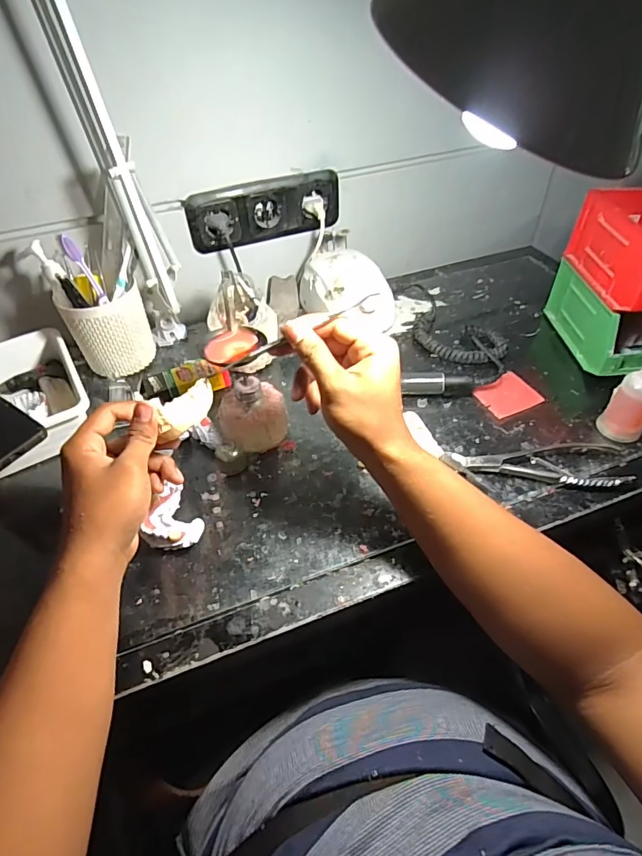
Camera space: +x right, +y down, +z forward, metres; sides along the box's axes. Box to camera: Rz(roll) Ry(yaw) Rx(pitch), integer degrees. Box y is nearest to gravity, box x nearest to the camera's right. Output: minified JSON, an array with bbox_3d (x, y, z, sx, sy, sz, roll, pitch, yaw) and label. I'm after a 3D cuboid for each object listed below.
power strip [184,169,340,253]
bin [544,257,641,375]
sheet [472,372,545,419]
[{"bbox_3d":[-0.074,-0.304,0.660,0.221,0.080,0.035,-19,48,-15],"label":"power strip"},{"bbox_3d":[0.382,-0.140,0.605,0.100,0.086,0.172,-3,47,-1],"label":"bin"},{"bbox_3d":[0.227,-0.040,0.565,0.071,0.004,0.058,-20,49,-16],"label":"sheet"}]

